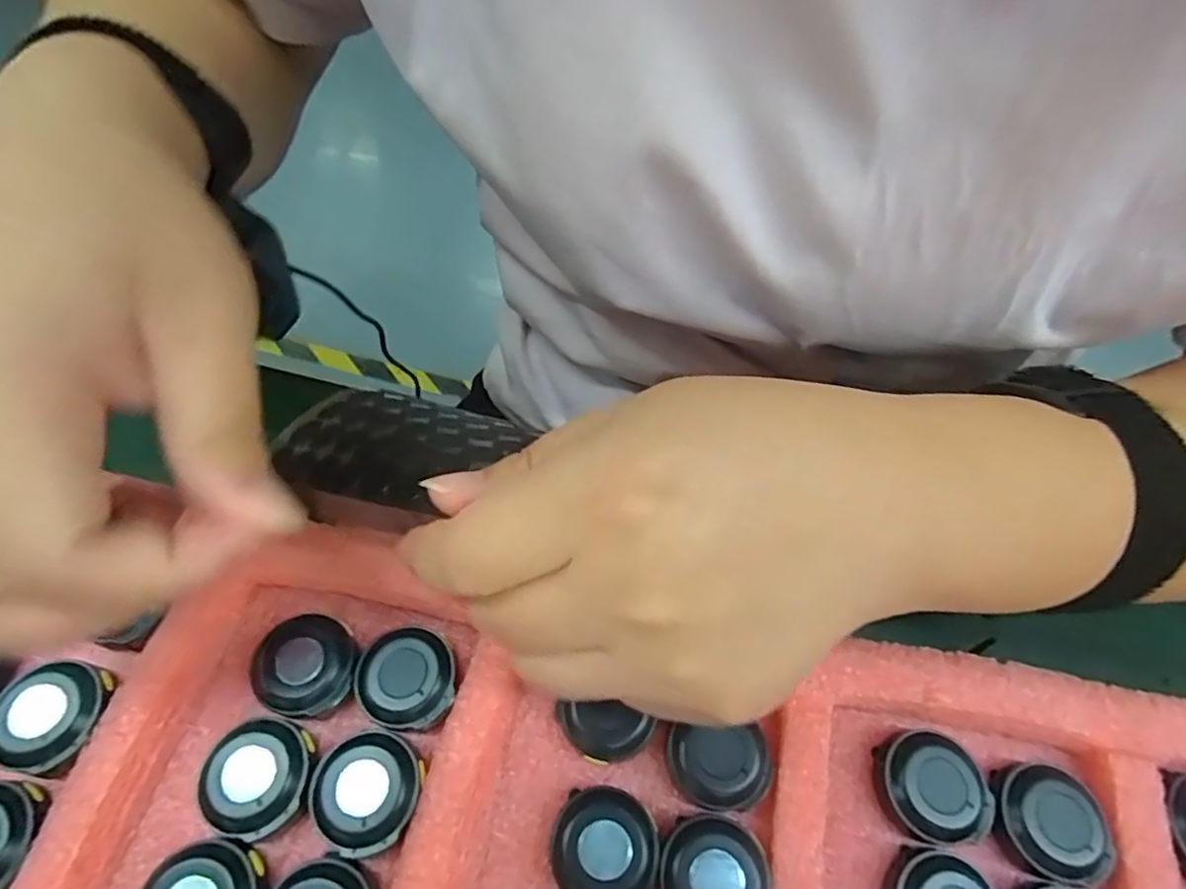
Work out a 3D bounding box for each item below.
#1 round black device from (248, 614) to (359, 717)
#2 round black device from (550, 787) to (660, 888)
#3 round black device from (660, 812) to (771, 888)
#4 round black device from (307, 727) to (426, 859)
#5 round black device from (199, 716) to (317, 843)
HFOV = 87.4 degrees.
[{"bbox_3d":[-0.089,0.069,0.193,0.028,0.013,0.028,2,60,-3],"label":"round black device"},{"bbox_3d":[0.003,0.113,0.173,0.028,0.012,0.029,2,60,-3],"label":"round black device"},{"bbox_3d":[0.033,0.120,0.171,0.030,0.013,0.028,2,60,-3],"label":"round black device"},{"bbox_3d":[-0.064,0.099,0.177,0.029,0.011,0.030,2,60,-3],"label":"round black device"},{"bbox_3d":[-0.095,0.095,0.177,0.028,0.012,0.029,2,60,-3],"label":"round black device"}]

